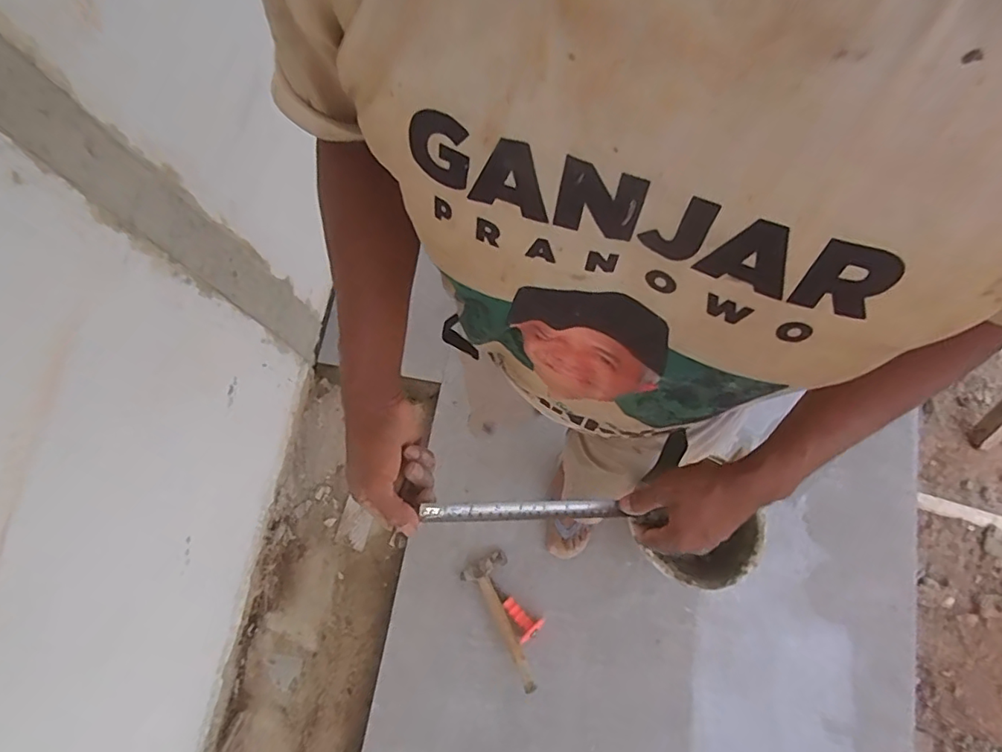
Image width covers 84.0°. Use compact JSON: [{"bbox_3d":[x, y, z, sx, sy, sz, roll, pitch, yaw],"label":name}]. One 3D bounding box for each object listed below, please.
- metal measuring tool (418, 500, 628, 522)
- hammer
[{"bbox_3d":[0.026,0.128,0.530,0.207,0.013,0.016,5,72,-25],"label":"metal measuring tool"},{"bbox_3d":[0.022,0.571,1.311,0.115,0.058,0.307,-30,74,-3],"label":"hammer"}]

